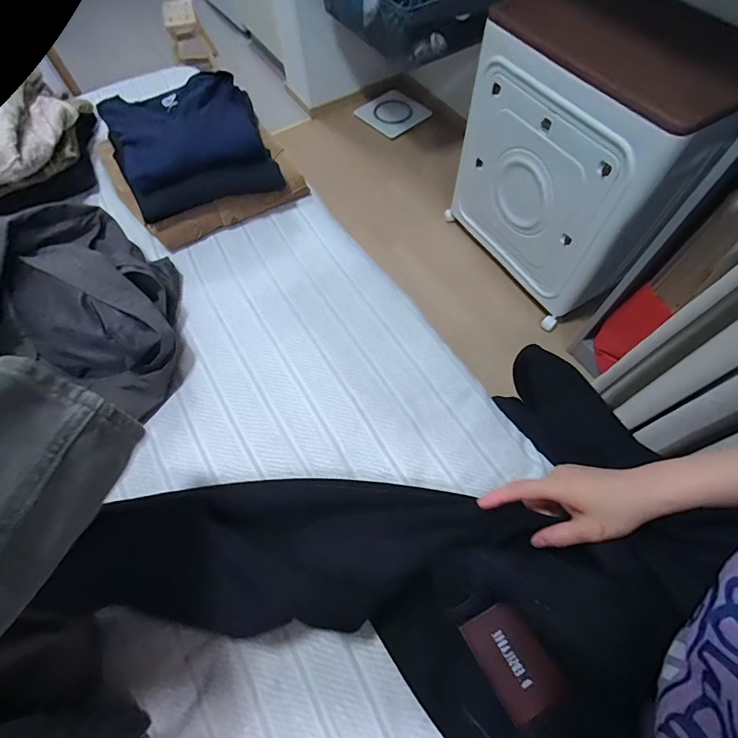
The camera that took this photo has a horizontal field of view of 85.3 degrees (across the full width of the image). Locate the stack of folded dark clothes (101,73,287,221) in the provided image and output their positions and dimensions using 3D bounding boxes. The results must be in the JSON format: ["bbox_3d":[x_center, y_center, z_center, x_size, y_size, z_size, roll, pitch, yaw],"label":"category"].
[{"bbox_3d":[-0.308,-0.402,0.700,0.246,0.088,0.244,-23,65,-11],"label":"stack of folded dark clothes"}]

